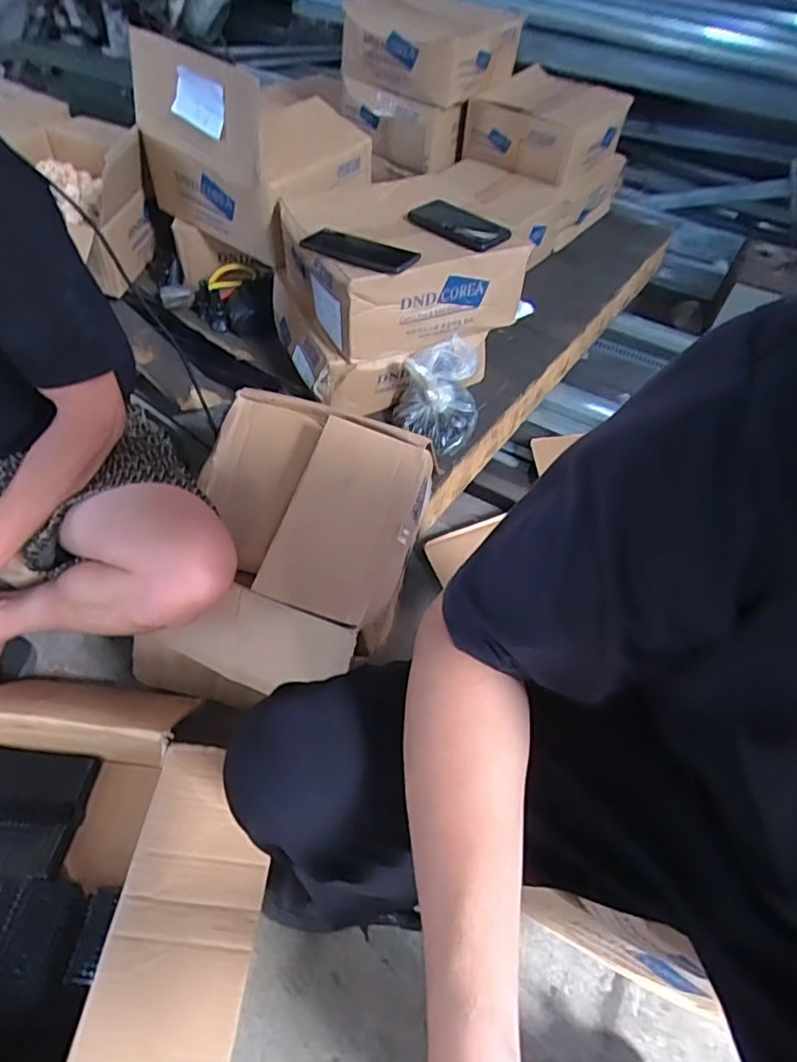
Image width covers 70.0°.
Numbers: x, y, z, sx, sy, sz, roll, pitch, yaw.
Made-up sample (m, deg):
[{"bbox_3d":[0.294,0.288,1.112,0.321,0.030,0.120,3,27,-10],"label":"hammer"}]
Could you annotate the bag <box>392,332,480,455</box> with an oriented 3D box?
[{"bbox_3d":[0.068,-0.222,0.906,0.129,0.116,0.141,24,53,13],"label":"bag"}]

